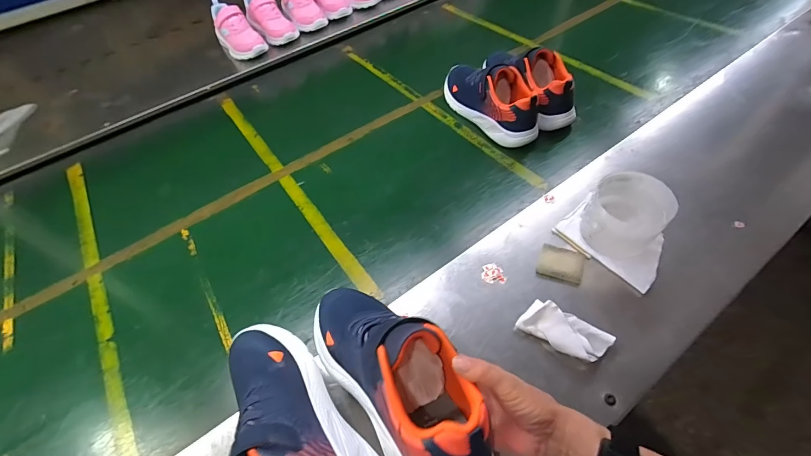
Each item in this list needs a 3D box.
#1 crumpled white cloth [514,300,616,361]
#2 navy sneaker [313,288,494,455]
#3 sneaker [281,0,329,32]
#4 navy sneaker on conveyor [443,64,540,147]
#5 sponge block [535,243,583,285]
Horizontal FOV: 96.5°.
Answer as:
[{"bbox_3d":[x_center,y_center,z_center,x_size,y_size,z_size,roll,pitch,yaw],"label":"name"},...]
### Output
[{"bbox_3d":[0.195,0.128,0.447,0.101,0.025,0.046,25,60,23],"label":"crumpled white cloth"},{"bbox_3d":[-0.019,0.130,0.363,0.103,0.096,0.259,-35,39,-20],"label":"navy sneaker"},{"bbox_3d":[-0.301,-0.635,1.020,0.083,0.082,0.176,-32,56,-17],"label":"sneaker"},{"bbox_3d":[0.168,-0.276,0.743,0.087,0.111,0.261,-31,58,-18],"label":"navy sneaker on conveyor"},{"bbox_3d":[0.220,0.049,0.512,0.057,0.015,0.051,17,57,18],"label":"sponge block"}]

